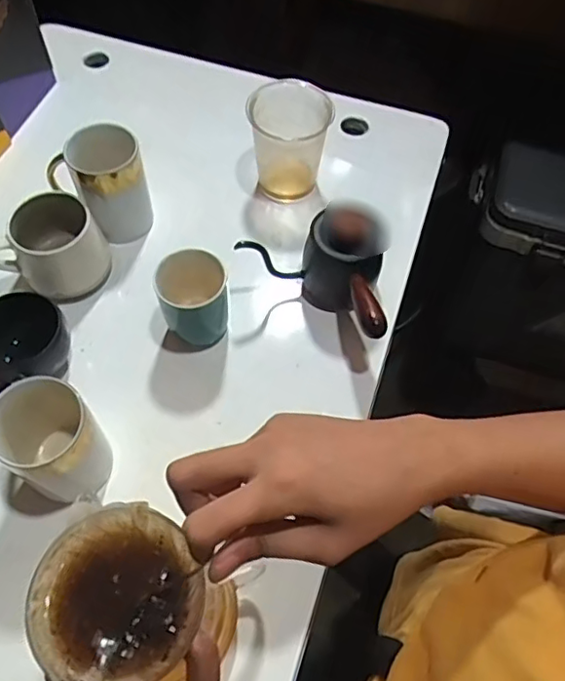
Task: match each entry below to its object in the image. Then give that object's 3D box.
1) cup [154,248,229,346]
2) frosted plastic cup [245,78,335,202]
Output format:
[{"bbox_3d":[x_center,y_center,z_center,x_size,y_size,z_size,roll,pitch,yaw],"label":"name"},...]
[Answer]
[{"bbox_3d":[-0.089,-0.048,0.561,0.066,0.075,0.080,-12,61,-8],"label":"cup"},{"bbox_3d":[0.007,-0.223,0.646,0.084,0.097,0.082,-4,61,-4],"label":"frosted plastic cup"}]

